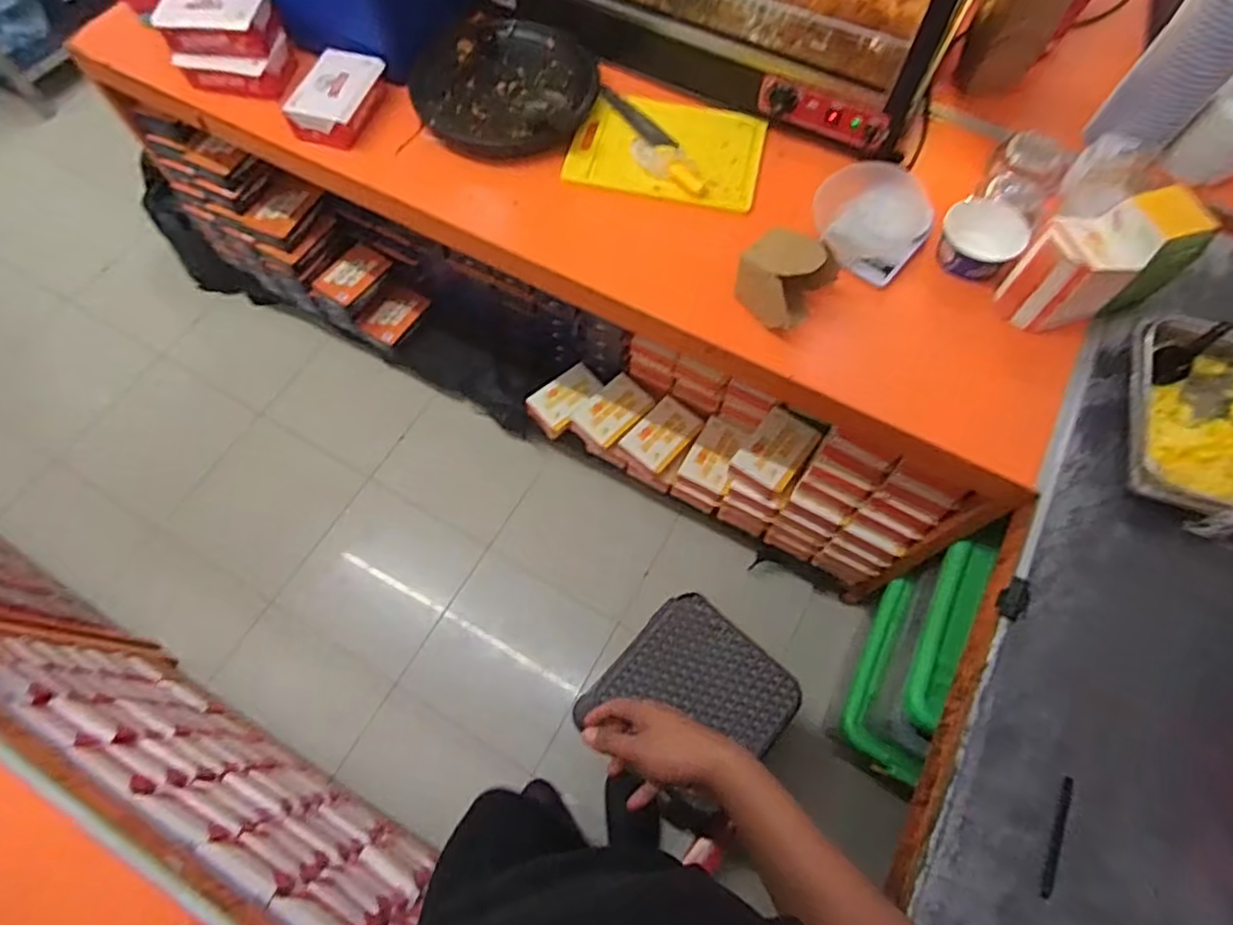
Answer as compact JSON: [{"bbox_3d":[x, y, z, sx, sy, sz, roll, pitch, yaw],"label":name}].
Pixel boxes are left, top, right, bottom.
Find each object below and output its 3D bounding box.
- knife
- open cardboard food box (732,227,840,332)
[{"bbox_3d":[0.065,-0.606,1.186,0.045,0.020,0.324,-31,71,-13],"label":"knife"},{"bbox_3d":[0.252,-0.283,0.973,0.126,0.089,0.112,32,70,12],"label":"open cardboard food box"}]

